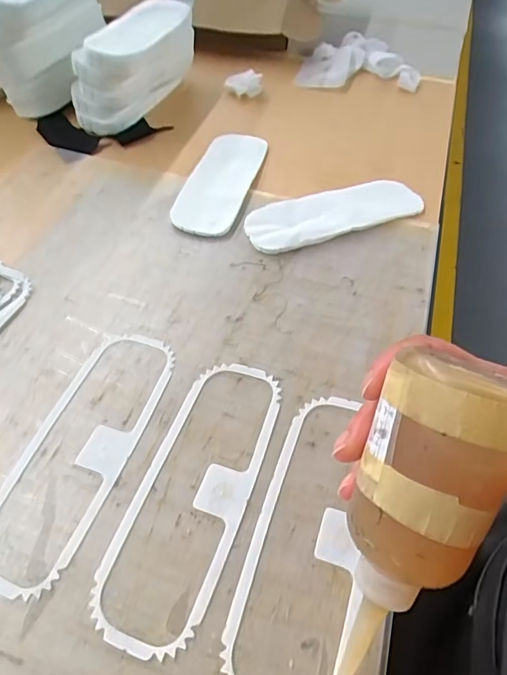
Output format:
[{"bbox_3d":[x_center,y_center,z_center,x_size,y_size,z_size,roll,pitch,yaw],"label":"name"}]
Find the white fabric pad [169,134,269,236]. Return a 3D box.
[{"bbox_3d":[-0.033,-0.176,0.528,0.065,0.016,0.181,12,52,8],"label":"white fabric pad"}]

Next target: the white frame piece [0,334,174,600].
[{"bbox_3d":[-0.116,0.070,0.331,0.066,0.004,0.192,16,52,10],"label":"white frame piece"}]

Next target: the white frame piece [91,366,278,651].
[{"bbox_3d":[-0.036,0.094,0.314,0.068,0.004,0.193,16,52,10],"label":"white frame piece"}]

